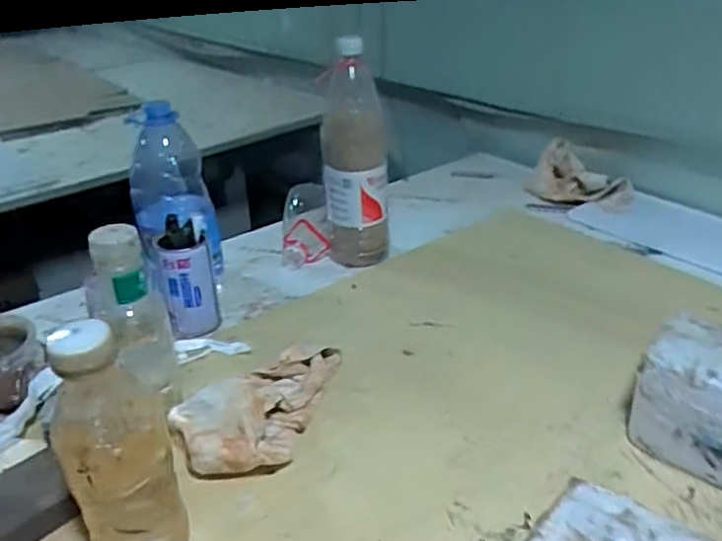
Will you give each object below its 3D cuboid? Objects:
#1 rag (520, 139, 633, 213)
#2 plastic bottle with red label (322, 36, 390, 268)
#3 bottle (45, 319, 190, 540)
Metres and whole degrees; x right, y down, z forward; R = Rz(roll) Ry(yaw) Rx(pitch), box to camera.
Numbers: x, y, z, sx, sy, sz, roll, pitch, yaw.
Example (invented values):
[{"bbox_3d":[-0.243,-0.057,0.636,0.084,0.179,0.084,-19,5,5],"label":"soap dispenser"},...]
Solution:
[{"bbox_3d":[0.361,-0.148,1.085,0.158,0.072,0.102,24,37,35],"label":"rag"},{"bbox_3d":[-0.006,-0.147,0.858,0.084,0.278,0.084,0,29,2],"label":"plastic bottle with red label"},{"bbox_3d":[-0.175,0.125,0.474,0.077,0.213,0.087,-14,33,-24],"label":"bottle"}]

